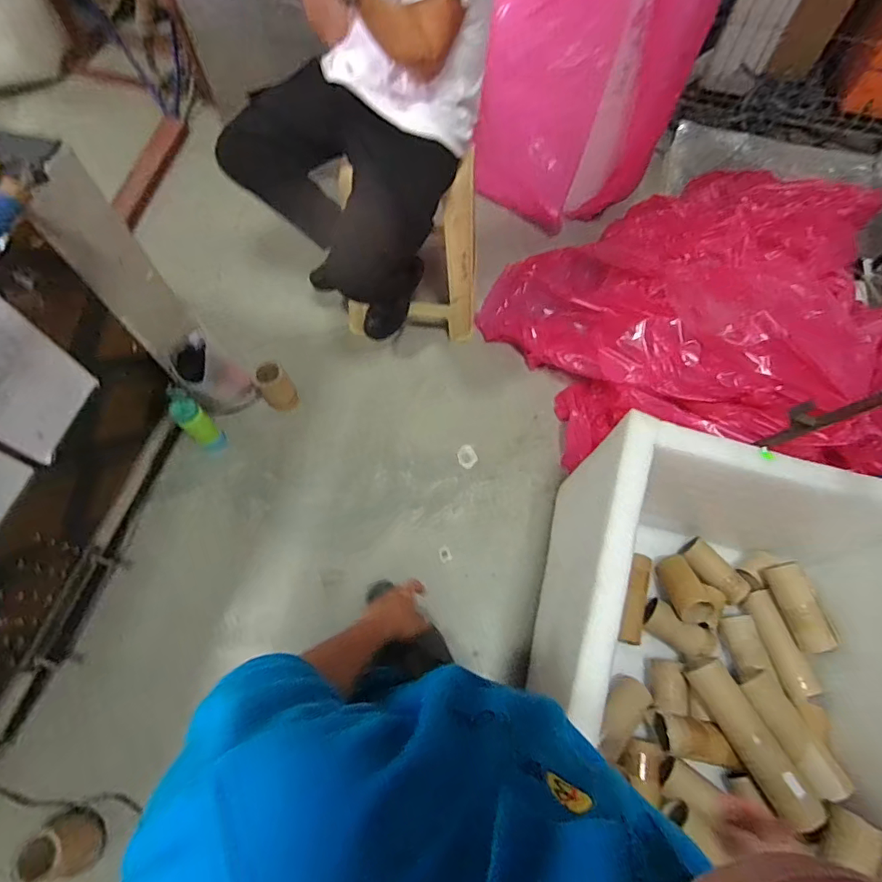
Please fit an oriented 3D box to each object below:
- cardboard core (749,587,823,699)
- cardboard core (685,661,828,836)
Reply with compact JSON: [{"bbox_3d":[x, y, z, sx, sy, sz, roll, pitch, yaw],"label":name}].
[{"bbox_3d":[0.815,0.484,1.167,0.059,0.053,0.239,-12,67,-8],"label":"cardboard core"},{"bbox_3d":[0.652,0.626,1.015,0.084,0.066,0.321,-25,61,-7],"label":"cardboard core"}]

